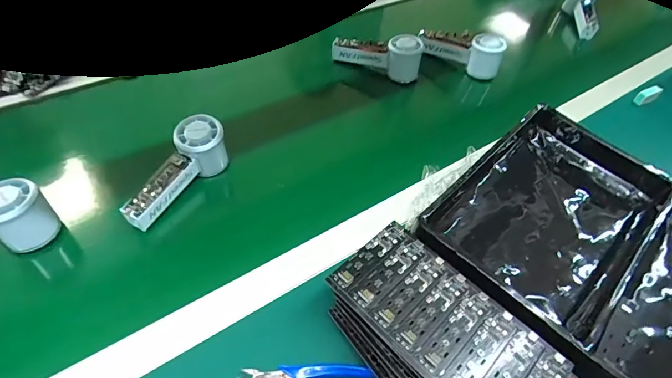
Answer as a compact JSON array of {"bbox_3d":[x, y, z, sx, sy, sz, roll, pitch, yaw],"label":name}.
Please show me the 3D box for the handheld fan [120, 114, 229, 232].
[{"bbox_3d":[-0.186,-0.021,0.483,0.051,0.065,0.151,19,51,10],"label":"handheld fan"}]

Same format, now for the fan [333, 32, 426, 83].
[{"bbox_3d":[0.073,-0.238,0.706,0.150,0.067,0.045,18,51,9],"label":"fan"}]

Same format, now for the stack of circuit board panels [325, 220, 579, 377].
[{"bbox_3d":[0.095,0.142,0.372,0.115,0.062,0.214,-29,59,-27],"label":"stack of circuit board panels"}]

